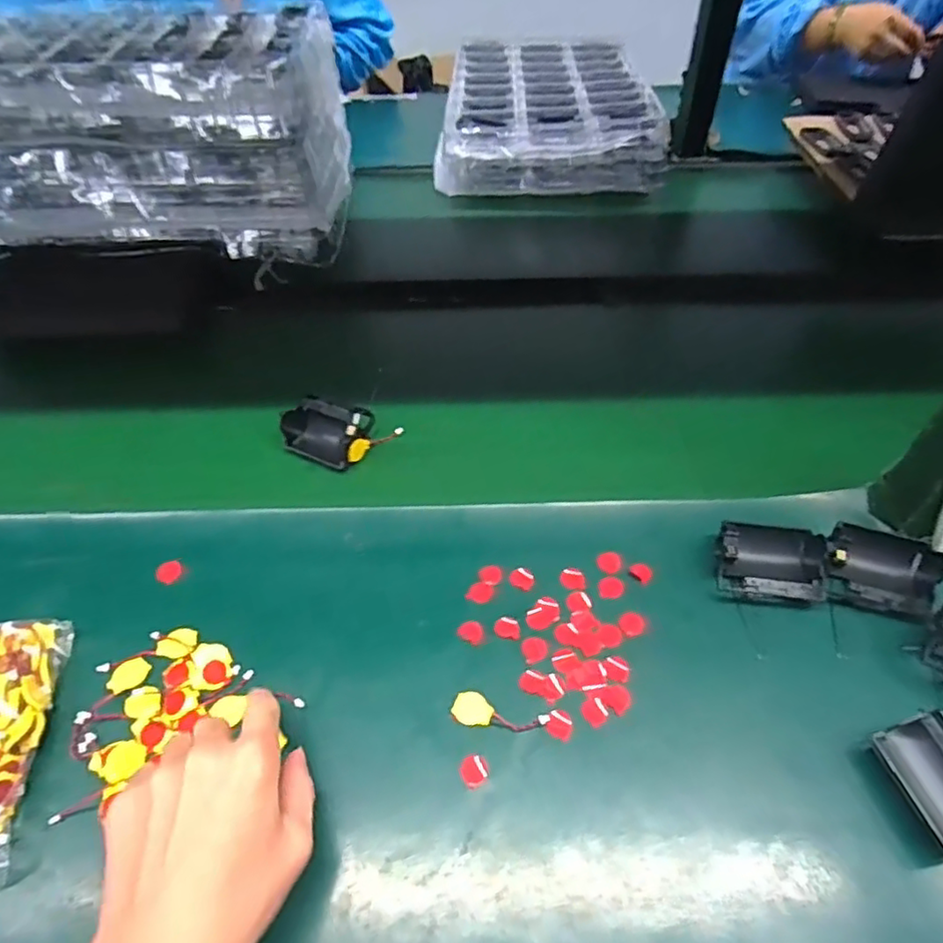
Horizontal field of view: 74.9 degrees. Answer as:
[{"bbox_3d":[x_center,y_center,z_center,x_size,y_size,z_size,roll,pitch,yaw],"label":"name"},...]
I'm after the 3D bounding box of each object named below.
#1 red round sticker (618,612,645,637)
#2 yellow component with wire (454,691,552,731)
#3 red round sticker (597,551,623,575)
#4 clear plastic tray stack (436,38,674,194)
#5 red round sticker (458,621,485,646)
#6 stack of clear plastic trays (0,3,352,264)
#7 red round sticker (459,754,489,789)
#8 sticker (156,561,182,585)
[{"bbox_3d":[0.113,0.106,0.433,0.018,0.004,0.018,1,50,-2],"label":"red round sticker"},{"bbox_3d":[0.018,0.154,0.389,0.059,0.008,0.021,14,51,9],"label":"yellow component with wire"},{"bbox_3d":[0.104,0.067,0.462,0.018,0.004,0.018,1,50,-2],"label":"red round sticker"},{"bbox_3d":[0.126,-0.587,0.977,0.322,0.092,0.458,3,50,3],"label":"clear plastic tray stack"},{"bbox_3d":[0.000,0.111,0.430,0.018,0.004,0.016,26,54,18],"label":"red round sticker"},{"bbox_3d":[-0.414,-0.402,0.724,0.505,0.190,0.268,-3,50,-3],"label":"stack of clear plastic trays"},{"bbox_3d":[0.002,0.180,0.371,0.017,0.004,0.018,1,50,-2],"label":"red round sticker"},{"bbox_3d":[-0.226,0.075,0.460,0.018,0.004,0.018,6,55,-8],"label":"sticker"}]

